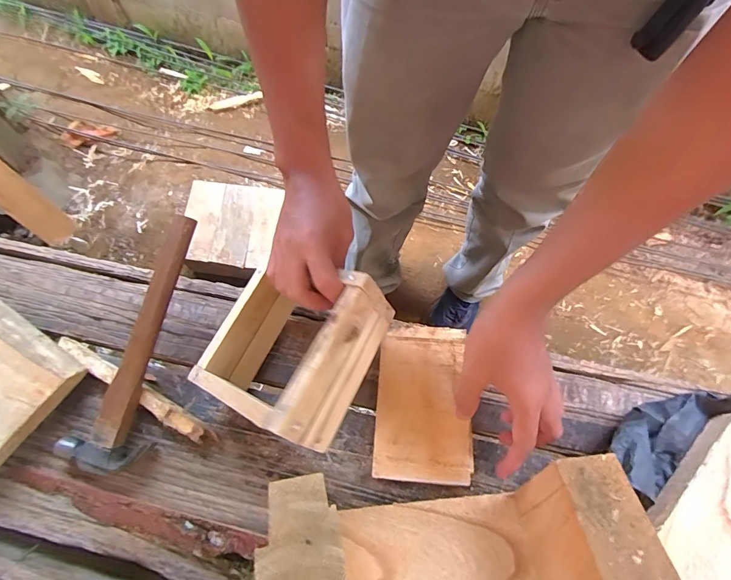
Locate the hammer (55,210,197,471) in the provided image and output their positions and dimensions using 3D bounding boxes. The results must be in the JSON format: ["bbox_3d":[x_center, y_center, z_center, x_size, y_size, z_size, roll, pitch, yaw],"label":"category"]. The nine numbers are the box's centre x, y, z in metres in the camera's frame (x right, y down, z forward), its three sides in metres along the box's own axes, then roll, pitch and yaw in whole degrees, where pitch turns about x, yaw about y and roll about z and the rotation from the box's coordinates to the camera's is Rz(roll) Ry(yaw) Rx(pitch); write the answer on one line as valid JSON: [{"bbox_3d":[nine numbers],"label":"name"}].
[{"bbox_3d":[-0.240,0.050,0.436,0.078,0.024,0.269,16,83,5],"label":"hammer"}]

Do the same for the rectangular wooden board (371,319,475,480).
[{"bbox_3d":[0.062,0.116,0.446,0.098,0.017,0.166,5,66,0],"label":"rectangular wooden board"}]

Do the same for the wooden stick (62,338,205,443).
[{"bbox_3d":[-0.261,0.106,0.450,0.205,0.020,0.018,28,68,10],"label":"wooden stick"}]

